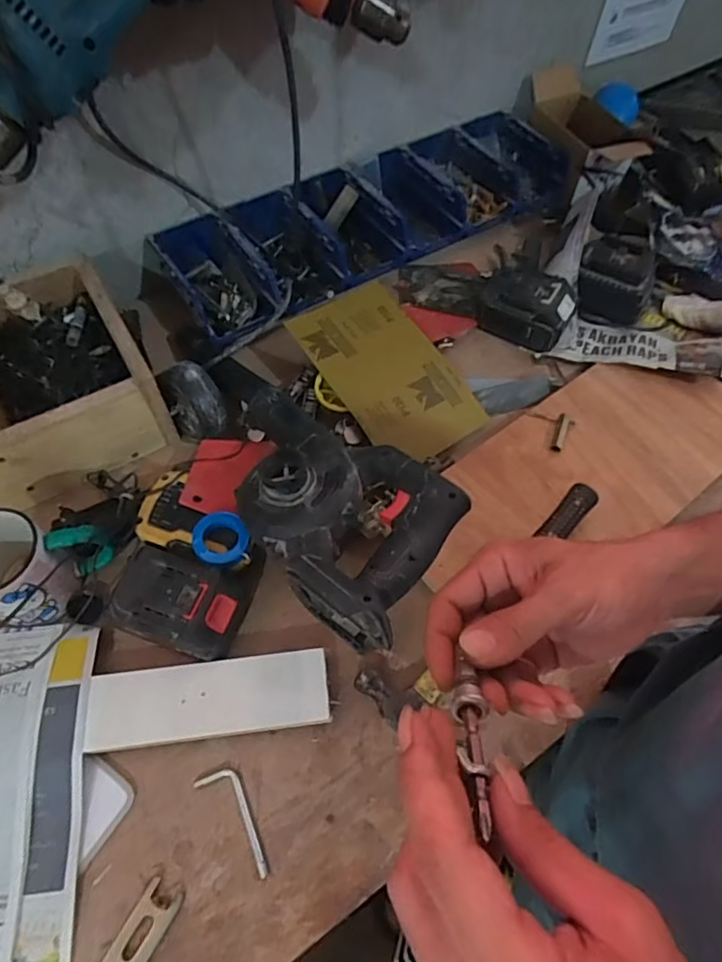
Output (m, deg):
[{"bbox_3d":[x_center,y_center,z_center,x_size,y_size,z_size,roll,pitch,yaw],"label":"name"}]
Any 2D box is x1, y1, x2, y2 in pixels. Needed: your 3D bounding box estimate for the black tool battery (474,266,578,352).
[{"bbox_3d":[0.215,-0.228,0.720,0.107,0.066,0.073,26,62,13],"label":"black tool battery"}]

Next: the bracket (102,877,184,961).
[{"bbox_3d":[-0.168,0.346,0.413,0.031,0.004,0.078,26,62,13],"label":"bracket"}]

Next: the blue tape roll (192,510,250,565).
[{"bbox_3d":[-0.134,0.055,0.527,0.052,0.015,0.052,1,59,-1],"label":"blue tape roll"}]

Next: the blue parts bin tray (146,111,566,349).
[{"bbox_3d":[0.024,-0.366,0.788,0.624,0.078,0.190,-30,65,-18],"label":"blue parts bin tray"}]

